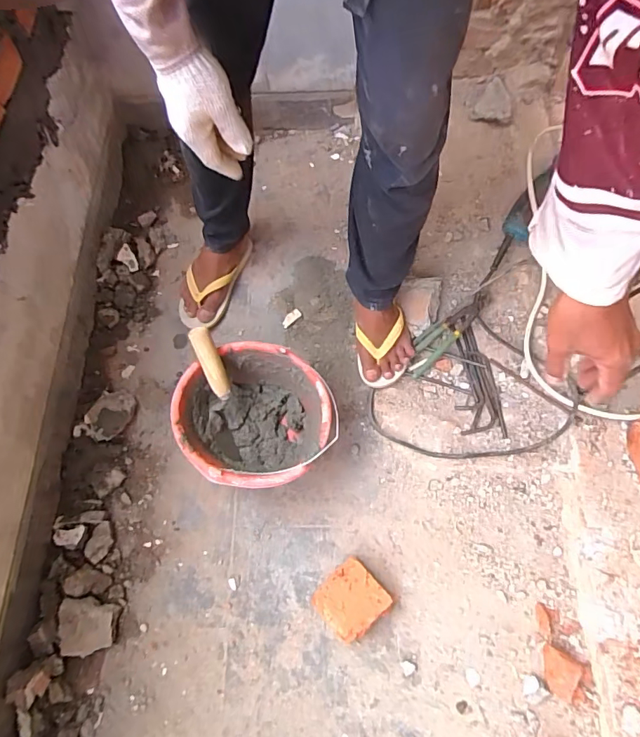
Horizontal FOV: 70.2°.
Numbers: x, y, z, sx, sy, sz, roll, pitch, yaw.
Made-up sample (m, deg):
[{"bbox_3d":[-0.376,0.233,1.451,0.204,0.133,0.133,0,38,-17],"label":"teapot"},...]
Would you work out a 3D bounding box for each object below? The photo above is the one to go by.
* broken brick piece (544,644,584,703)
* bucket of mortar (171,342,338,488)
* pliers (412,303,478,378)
[{"bbox_3d":[0.356,0.456,0.685,0.042,0.052,0.063,26,72,11],"label":"broken brick piece"},{"bbox_3d":[-0.107,0.091,0.781,0.238,0.164,0.219,0,69,1],"label":"bucket of mortar"},{"bbox_3d":[0.235,-0.064,0.893,0.181,0.030,0.056,-42,74,-13],"label":"pliers"}]

